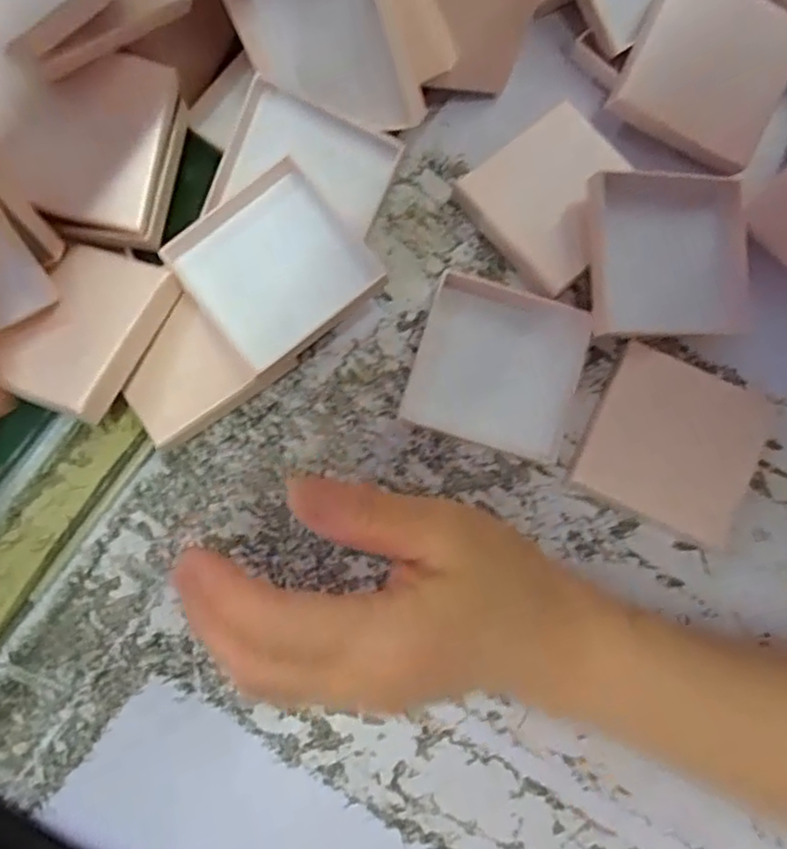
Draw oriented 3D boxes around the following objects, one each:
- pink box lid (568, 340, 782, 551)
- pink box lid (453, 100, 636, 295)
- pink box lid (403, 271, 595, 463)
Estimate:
[{"bbox_3d":[0.132,0.008,0.315,0.079,0.017,0.074,22,79,3],"label":"pink box lid"},{"bbox_3d":[0.080,-0.112,0.333,0.072,0.017,0.072,-39,82,-8],"label":"pink box lid"},{"bbox_3d":[0.050,-0.028,0.322,0.075,0.012,0.076,16,79,2],"label":"pink box lid"}]

